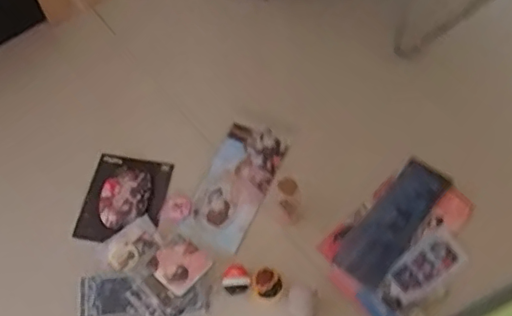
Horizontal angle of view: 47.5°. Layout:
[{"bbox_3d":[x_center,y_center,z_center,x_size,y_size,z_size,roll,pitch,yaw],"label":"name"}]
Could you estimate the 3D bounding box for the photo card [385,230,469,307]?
[{"bbox_3d":[0.195,0.126,0.670,0.100,0.004,0.048,-30,66,-17],"label":"photo card"}]

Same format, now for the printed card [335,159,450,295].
[{"bbox_3d":[0.166,0.074,0.694,0.059,0.004,0.176,35,68,20],"label":"printed card"}]

